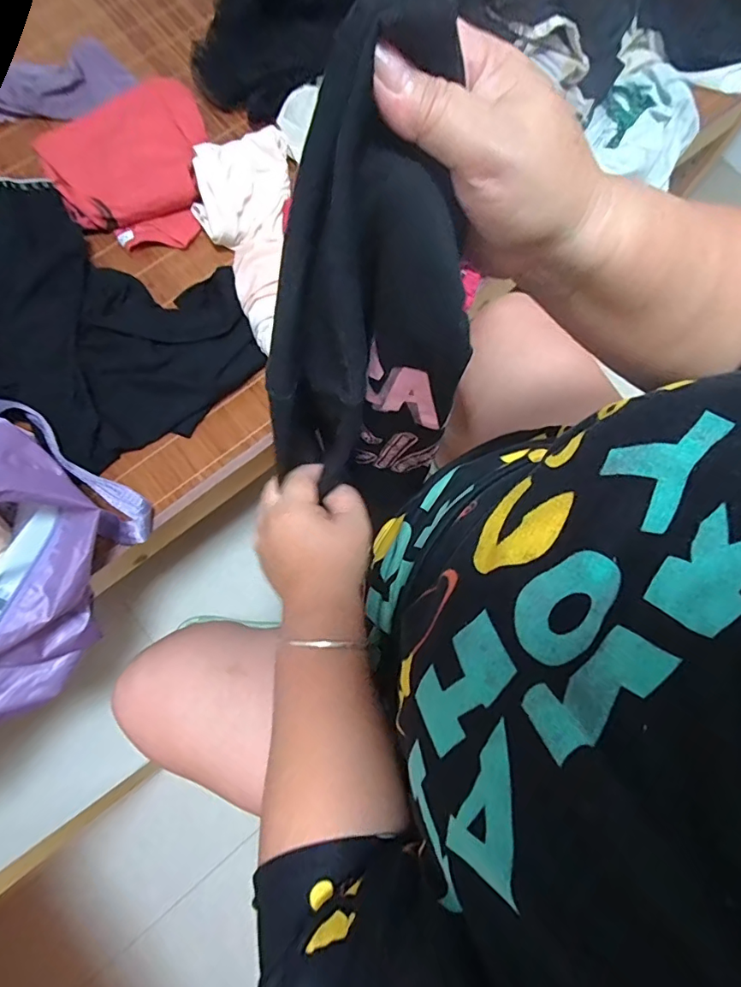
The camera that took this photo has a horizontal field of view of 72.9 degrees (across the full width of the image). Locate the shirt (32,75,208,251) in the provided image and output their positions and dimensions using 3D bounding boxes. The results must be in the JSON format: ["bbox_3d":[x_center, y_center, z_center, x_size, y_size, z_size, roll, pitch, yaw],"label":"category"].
[{"bbox_3d":[-0.350,-0.486,0.758,0.239,0.067,0.249,-26,79,-7],"label":"shirt"}]

